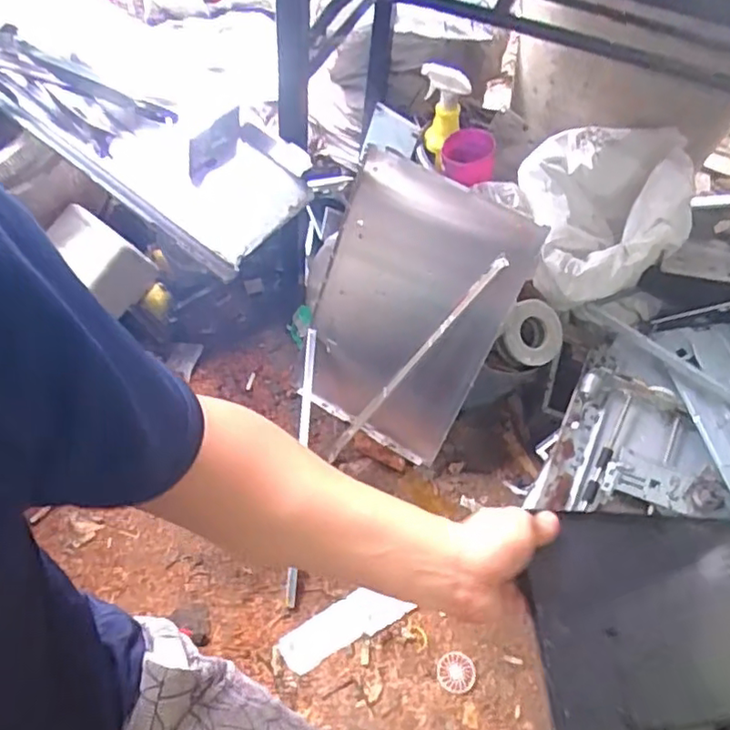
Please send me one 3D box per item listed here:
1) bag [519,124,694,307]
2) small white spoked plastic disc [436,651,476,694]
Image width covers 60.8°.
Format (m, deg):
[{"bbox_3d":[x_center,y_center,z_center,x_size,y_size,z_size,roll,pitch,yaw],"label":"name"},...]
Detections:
[{"bbox_3d":[0.368,-0.245,0.977,0.239,0.139,0.261,-6,56,-9],"label":"bag"},{"bbox_3d":[0.125,0.421,0.854,0.051,0.005,0.050,2,56,-4],"label":"small white spoked plastic disc"}]

